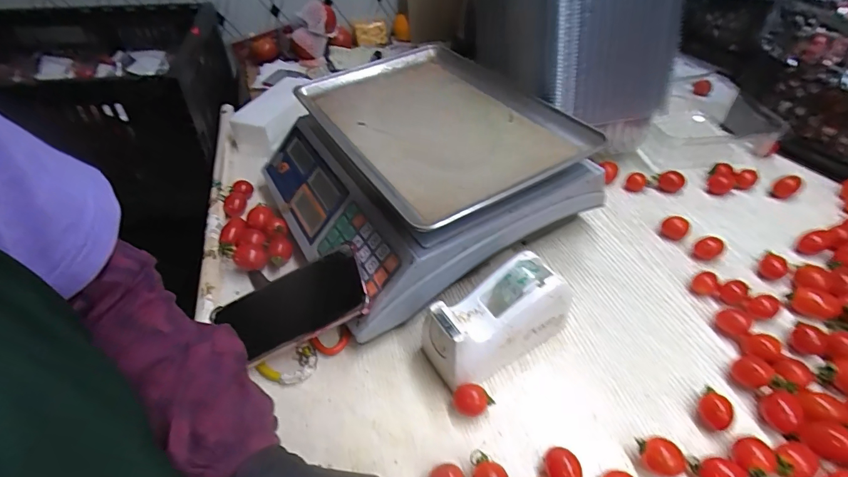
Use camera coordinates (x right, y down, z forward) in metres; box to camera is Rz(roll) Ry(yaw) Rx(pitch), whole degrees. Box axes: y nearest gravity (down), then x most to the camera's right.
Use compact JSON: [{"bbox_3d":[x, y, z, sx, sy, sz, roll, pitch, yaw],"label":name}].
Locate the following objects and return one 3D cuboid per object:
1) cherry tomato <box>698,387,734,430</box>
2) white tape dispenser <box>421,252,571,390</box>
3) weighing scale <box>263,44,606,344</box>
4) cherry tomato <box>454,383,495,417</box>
[{"bbox_3d":[0.234,0.138,0.333,0.027,0.021,0.024,-32,51,-24],"label":"cherry tomato"},{"bbox_3d":[0.067,0.072,0.382,0.135,0.078,0.063,-24,48,-17],"label":"white tape dispenser"},{"bbox_3d":[-0.018,-0.091,0.520,0.319,0.122,0.362,-25,48,-18],"label":"weighing scale"},{"bbox_3d":[0.041,0.140,0.356,0.023,0.024,0.029,-37,53,-27],"label":"cherry tomato"}]

